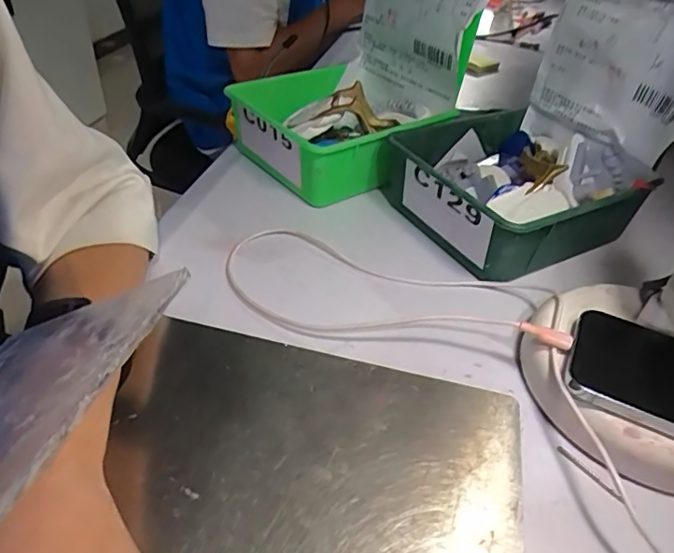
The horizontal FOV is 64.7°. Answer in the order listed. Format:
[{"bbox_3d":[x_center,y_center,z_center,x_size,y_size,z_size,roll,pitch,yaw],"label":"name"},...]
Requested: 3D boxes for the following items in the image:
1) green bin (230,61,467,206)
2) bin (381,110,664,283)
[{"bbox_3d":[-0.006,-0.137,0.515,0.150,0.075,0.162,-26,48,-32],"label":"green bin"},{"bbox_3d":[0.142,-0.076,0.452,0.171,0.070,0.165,-17,44,-25],"label":"bin"}]

